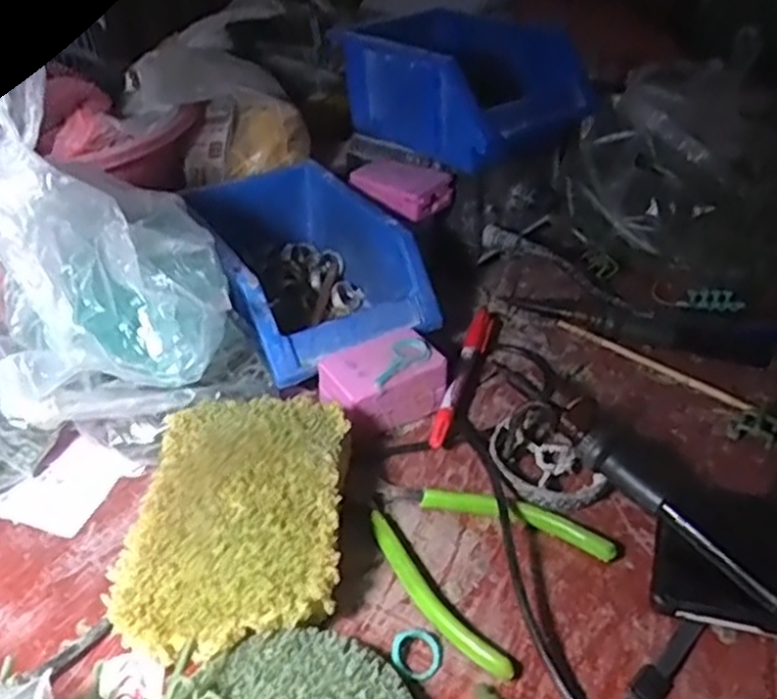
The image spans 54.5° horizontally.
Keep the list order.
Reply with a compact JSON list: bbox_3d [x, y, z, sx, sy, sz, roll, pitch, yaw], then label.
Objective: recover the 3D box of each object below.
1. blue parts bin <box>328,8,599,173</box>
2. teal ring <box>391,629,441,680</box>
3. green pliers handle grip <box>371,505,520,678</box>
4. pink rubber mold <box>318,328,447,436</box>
[{"bbox_3d":[0.057,-0.208,0.601,0.133,0.088,0.194,-24,45,-29],"label":"blue parts bin"},{"bbox_3d":[0.013,0.136,0.340,0.022,0.009,0.021,1,38,-1],"label":"teal ring"},{"bbox_3d":[0.020,0.118,0.363,0.015,0.011,0.103,-24,44,-29],"label":"green pliers handle grip"},{"bbox_3d":[-0.004,0.019,0.463,0.070,0.039,0.044,-22,44,-27],"label":"pink rubber mold"}]

